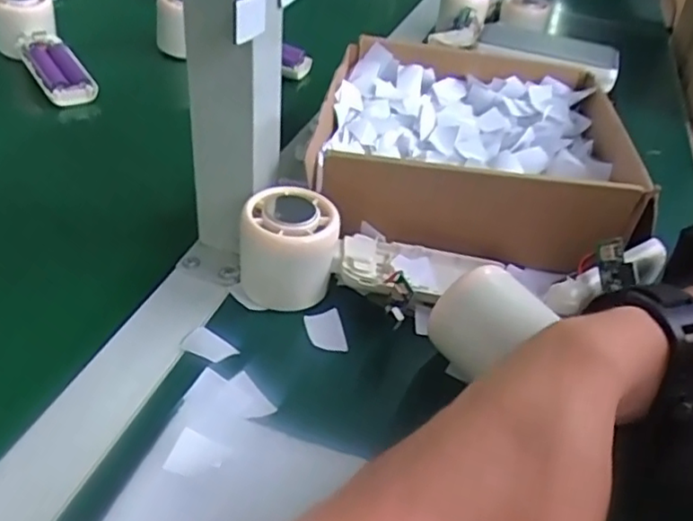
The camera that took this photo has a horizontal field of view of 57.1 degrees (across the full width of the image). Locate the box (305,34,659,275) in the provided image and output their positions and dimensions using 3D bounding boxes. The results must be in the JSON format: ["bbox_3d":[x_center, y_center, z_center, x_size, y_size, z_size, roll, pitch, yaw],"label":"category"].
[{"bbox_3d":[0.093,-0.086,0.484,0.215,0.083,0.234,11,41,3],"label":"box"}]

